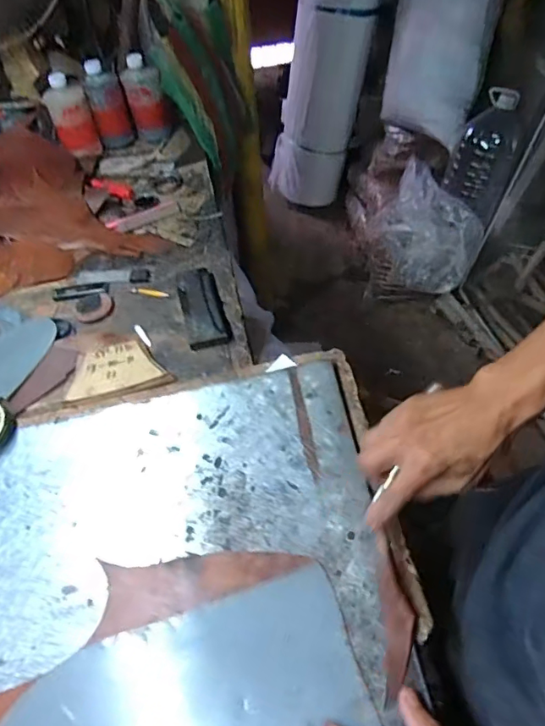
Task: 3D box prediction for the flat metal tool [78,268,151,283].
[{"bbox_3d":[-0.245,-0.134,0.783,0.112,0.012,0.027,0,51,4],"label":"flat metal tool"}]

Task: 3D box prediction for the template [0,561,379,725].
[{"bbox_3d":[-0.073,0.289,0.412,0.295,0.009,0.151,-17,52,-7],"label":"template"}]

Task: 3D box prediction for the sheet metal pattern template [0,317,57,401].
[{"bbox_3d":[-0.365,-0.003,0.684,0.101,0.009,0.157,17,59,21],"label":"sheet metal pattern template"}]

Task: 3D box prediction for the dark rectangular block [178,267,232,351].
[{"bbox_3d":[-0.102,-0.085,0.723,0.054,0.019,0.161,-14,51,-7],"label":"dark rectangular block"}]

